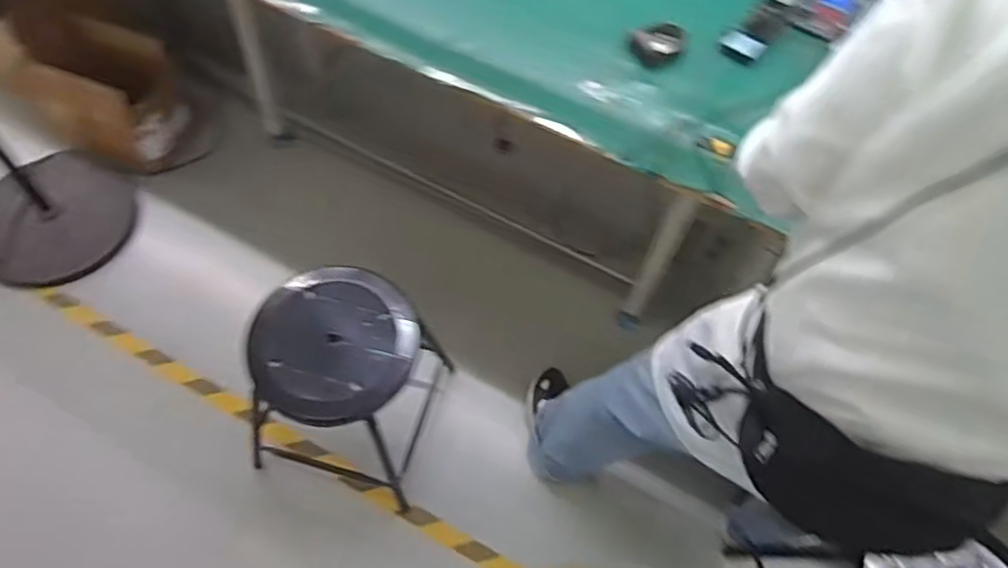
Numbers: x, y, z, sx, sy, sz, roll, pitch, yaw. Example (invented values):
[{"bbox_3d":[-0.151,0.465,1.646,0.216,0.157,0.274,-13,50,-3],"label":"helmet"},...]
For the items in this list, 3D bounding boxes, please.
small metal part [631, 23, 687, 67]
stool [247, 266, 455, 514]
[{"bbox_3d":[0.294,-0.448,1.237,0.089,0.047,0.085,2,60,-3],"label":"small metal part"},{"bbox_3d":[-0.338,0.218,1.365,0.342,0.432,0.342,18,60,6],"label":"stool"}]

